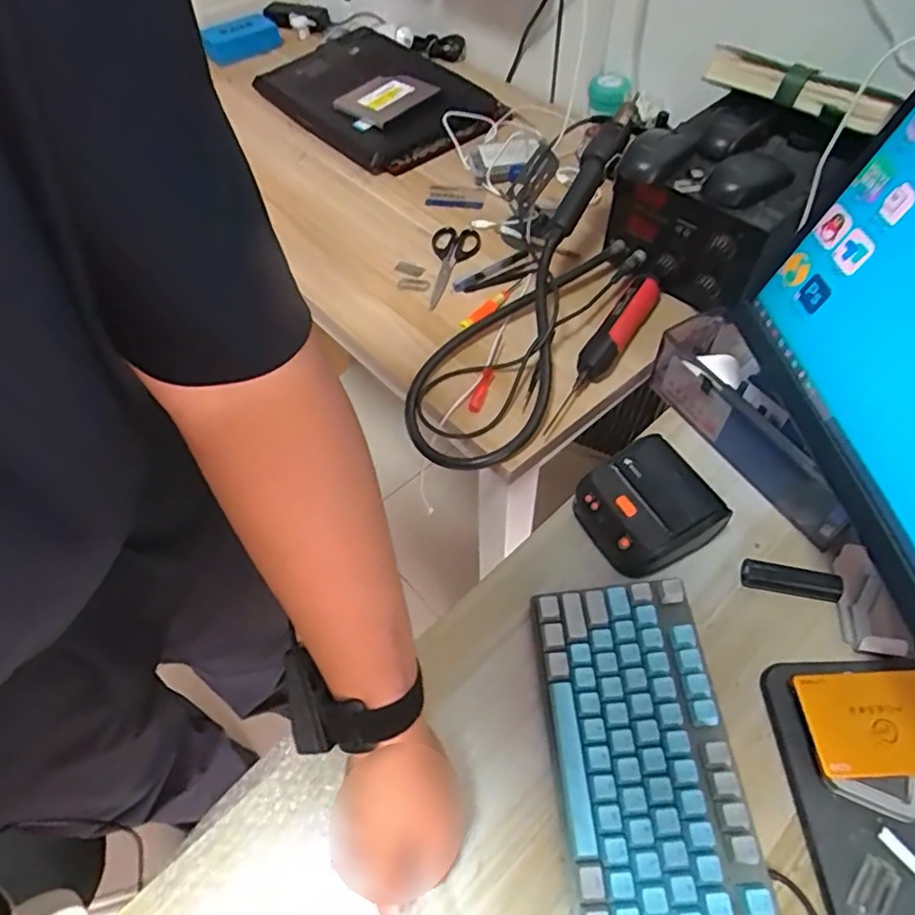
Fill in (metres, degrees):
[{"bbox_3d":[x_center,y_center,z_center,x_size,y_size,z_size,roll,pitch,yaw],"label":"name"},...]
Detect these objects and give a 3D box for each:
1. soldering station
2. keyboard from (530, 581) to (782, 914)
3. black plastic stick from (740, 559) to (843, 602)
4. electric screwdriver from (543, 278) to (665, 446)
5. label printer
[{"bbox_3d":[0.313,-0.311,0.745,0.198,0.156,0.184,38,64,25],"label":"soldering station"},{"bbox_3d":[0.141,0.291,0.404,0.123,0.043,0.422,-3,54,-1],"label":"keyboard"},{"bbox_3d":[0.295,0.108,0.548,0.078,0.018,0.023,11,55,10],"label":"black plastic stick"},{"bbox_3d":[0.162,-0.119,0.688,0.037,0.034,0.250,30,60,21],"label":"electric screwdriver"},{"bbox_3d":[0.173,0.047,0.572,0.105,0.056,0.105,-25,57,-15],"label":"label printer"}]

